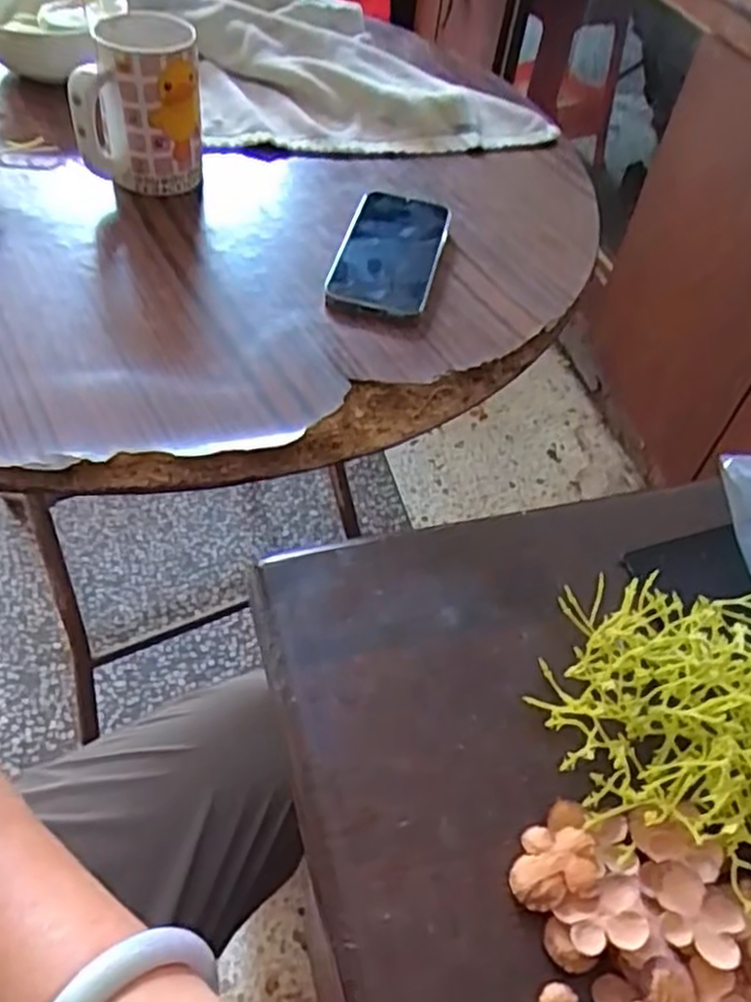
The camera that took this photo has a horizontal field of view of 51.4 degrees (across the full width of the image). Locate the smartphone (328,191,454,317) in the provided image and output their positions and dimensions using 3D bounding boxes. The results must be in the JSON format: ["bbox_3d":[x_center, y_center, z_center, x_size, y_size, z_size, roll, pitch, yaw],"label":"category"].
[{"bbox_3d":[0.014,-0.210,0.648,0.080,0.010,0.159,11,52,4],"label":"smartphone"}]

